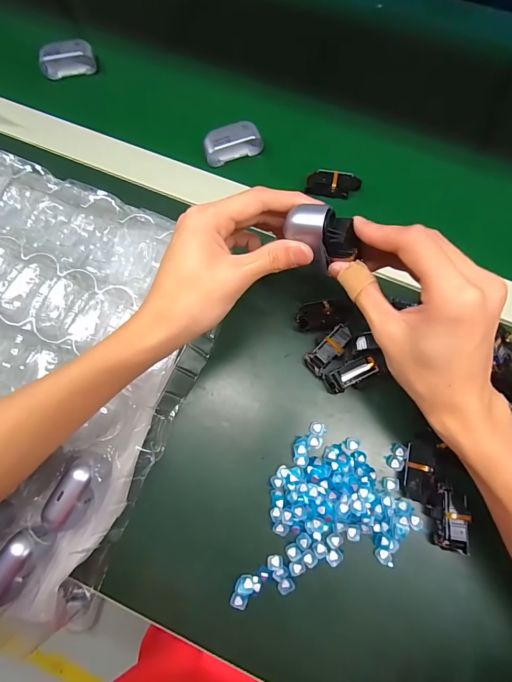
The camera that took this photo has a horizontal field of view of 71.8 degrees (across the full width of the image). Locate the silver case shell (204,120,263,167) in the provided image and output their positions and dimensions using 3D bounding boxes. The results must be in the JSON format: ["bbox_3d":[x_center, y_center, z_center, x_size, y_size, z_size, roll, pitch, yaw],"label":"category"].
[{"bbox_3d":[-0.025,-0.210,0.375,0.060,0.028,0.020,-19,77,-3],"label":"silver case shell"}]

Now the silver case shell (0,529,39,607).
[{"bbox_3d":[-0.187,0.173,0.272,0.024,0.024,0.058,26,78,7],"label":"silver case shell"}]

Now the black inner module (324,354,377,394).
[{"bbox_3d":[0.081,0.030,0.310,0.044,0.026,0.019,-29,78,-6],"label":"black inner module"}]

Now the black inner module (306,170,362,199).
[{"bbox_3d":[0.079,-0.160,0.360,0.054,0.016,0.023,9,77,3],"label":"black inner module"}]

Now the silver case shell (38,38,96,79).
[{"bbox_3d":[-0.220,-0.329,0.413,0.061,0.028,0.017,-13,77,-2],"label":"silver case shell"}]

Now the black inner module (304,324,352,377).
[{"bbox_3d":[0.064,0.009,0.318,0.021,0.026,0.049,42,81,10],"label":"black inner module"}]

